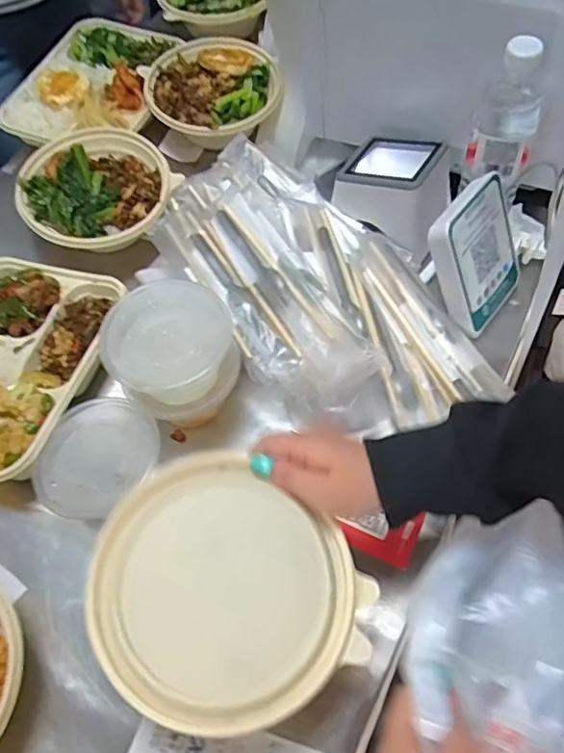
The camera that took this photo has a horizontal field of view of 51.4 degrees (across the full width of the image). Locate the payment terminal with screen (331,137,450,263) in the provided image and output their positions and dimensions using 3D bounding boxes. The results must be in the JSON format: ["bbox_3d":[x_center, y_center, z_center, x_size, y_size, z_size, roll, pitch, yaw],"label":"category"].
[{"bbox_3d":[0.126,-0.215,0.658,0.127,0.075,0.089,35,69,19],"label":"payment terminal with screen"}]

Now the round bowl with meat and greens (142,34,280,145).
[{"bbox_3d":[-0.094,-0.370,0.776,0.177,0.058,0.170,-1,62,2],"label":"round bowl with meat and greens"}]

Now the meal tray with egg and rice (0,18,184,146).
[{"bbox_3d":[-0.256,-0.406,0.801,0.183,0.036,0.241,18,64,12],"label":"meal tray with egg and rice"}]

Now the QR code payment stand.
[{"bbox_3d":[0.204,-0.126,0.586,0.077,0.119,0.105,39,70,21],"label":"QR code payment stand"}]

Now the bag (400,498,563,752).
[{"bbox_3d":[0.152,0.215,0.395,0.137,0.075,0.234,1,62,3],"label":"bag"}]

